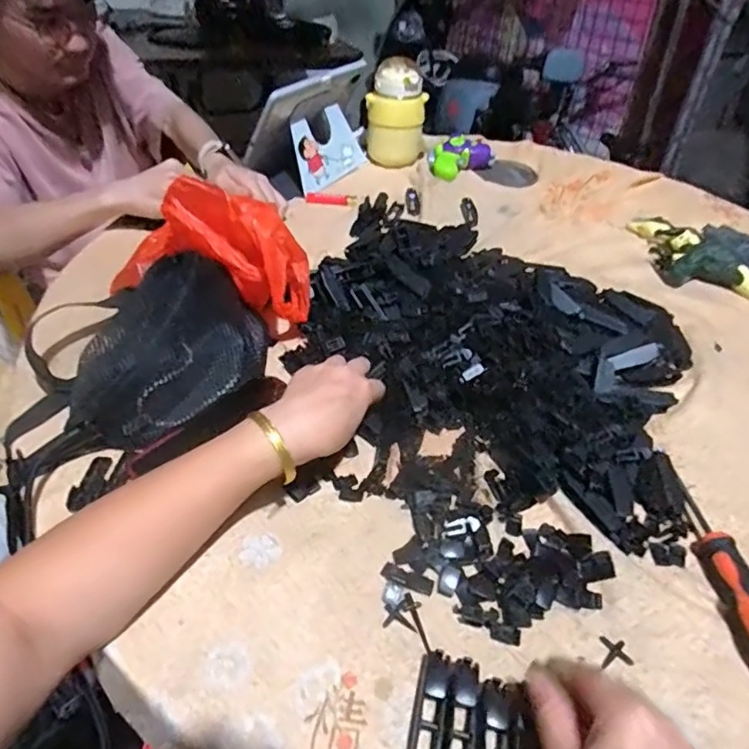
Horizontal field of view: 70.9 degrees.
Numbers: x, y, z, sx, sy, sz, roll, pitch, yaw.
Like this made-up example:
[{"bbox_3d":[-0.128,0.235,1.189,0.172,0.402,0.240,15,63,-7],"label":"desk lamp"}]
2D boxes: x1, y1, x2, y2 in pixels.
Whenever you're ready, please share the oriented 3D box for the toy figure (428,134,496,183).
[{"bbox_3d":[0.150,-0.396,0.957,0.124,0.042,0.075,-23,49,-25],"label":"toy figure"}]

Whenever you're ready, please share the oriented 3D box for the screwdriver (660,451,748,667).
[{"bbox_3d":[0.268,0.142,0.406,0.029,0.035,0.180,1,43,-3],"label":"screwdriver"}]

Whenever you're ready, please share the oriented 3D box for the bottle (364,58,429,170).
[{"bbox_3d":[0.041,-0.467,0.944,0.100,0.159,0.079,8,44,4],"label":"bottle"}]

